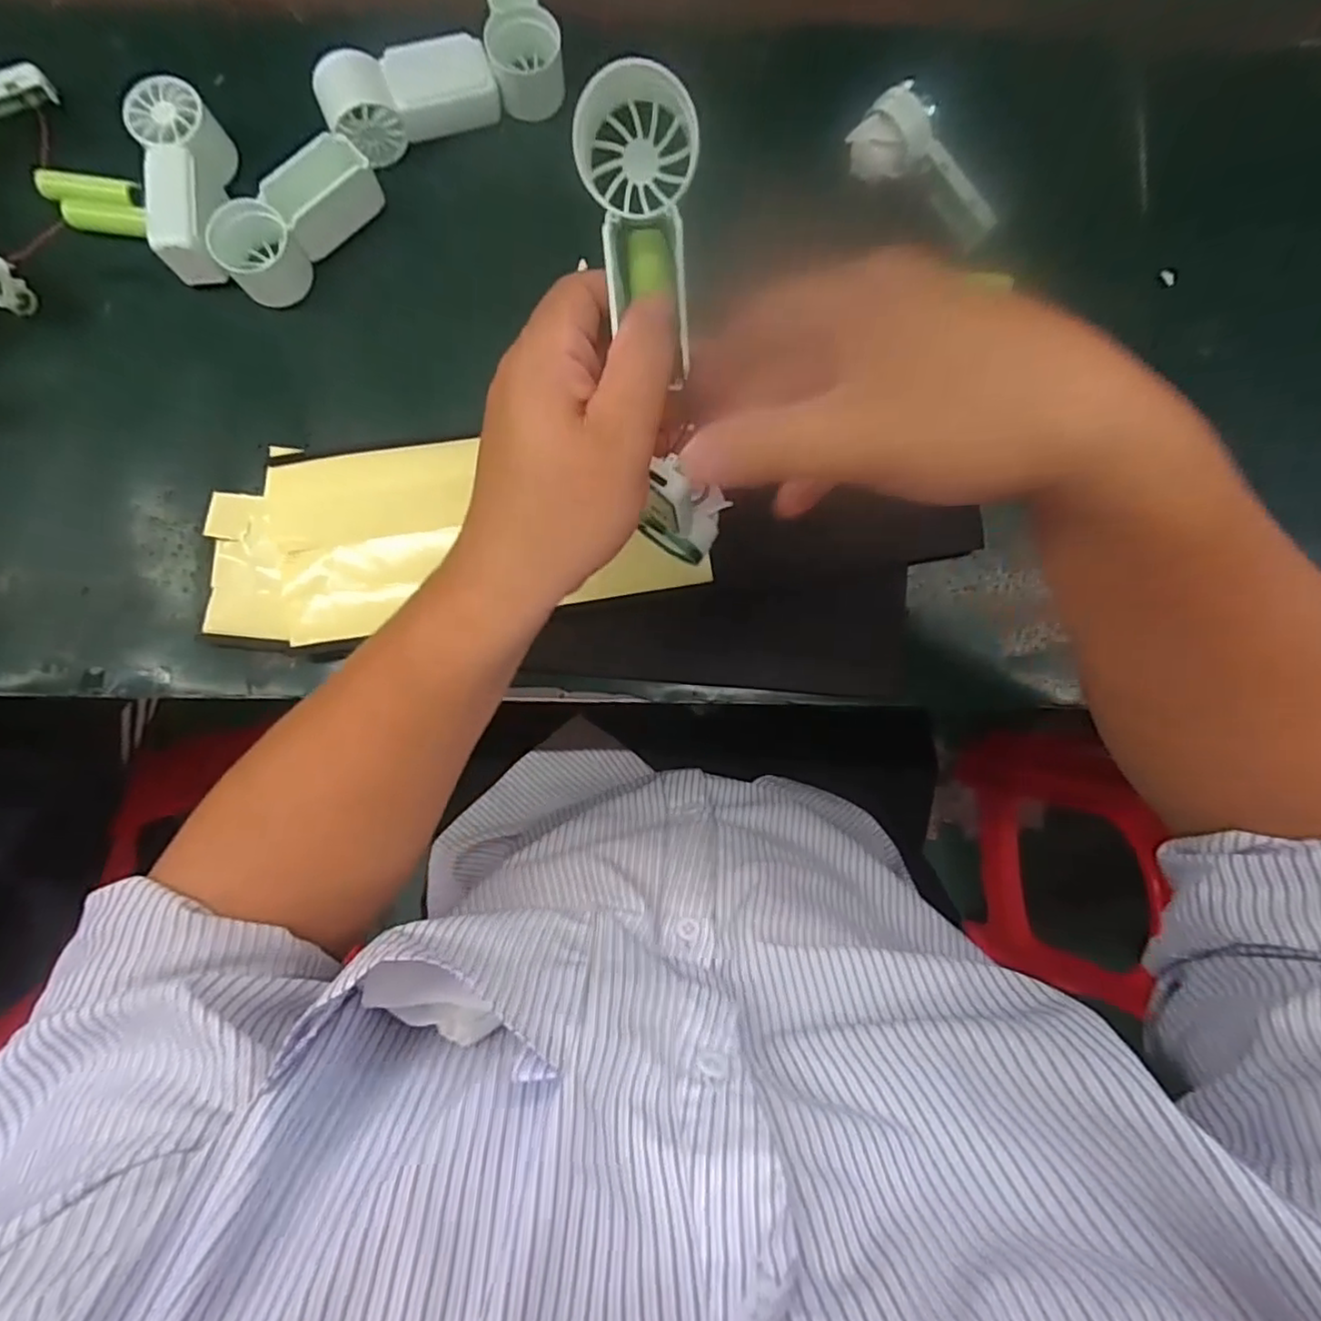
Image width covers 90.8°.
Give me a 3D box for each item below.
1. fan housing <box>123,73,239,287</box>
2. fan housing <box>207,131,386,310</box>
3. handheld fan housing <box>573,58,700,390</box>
[{"bbox_3d":[-0.251,-0.251,0.349,0.036,0.036,0.094,-11,84,-3],"label":"fan housing"},{"bbox_3d":[-0.195,-0.238,0.351,0.041,0.032,0.093,43,84,3],"label":"fan housing"},{"bbox_3d":[-0.005,-0.156,0.229,0.040,0.024,0.104,-7,91,-2],"label":"handheld fan housing"}]

